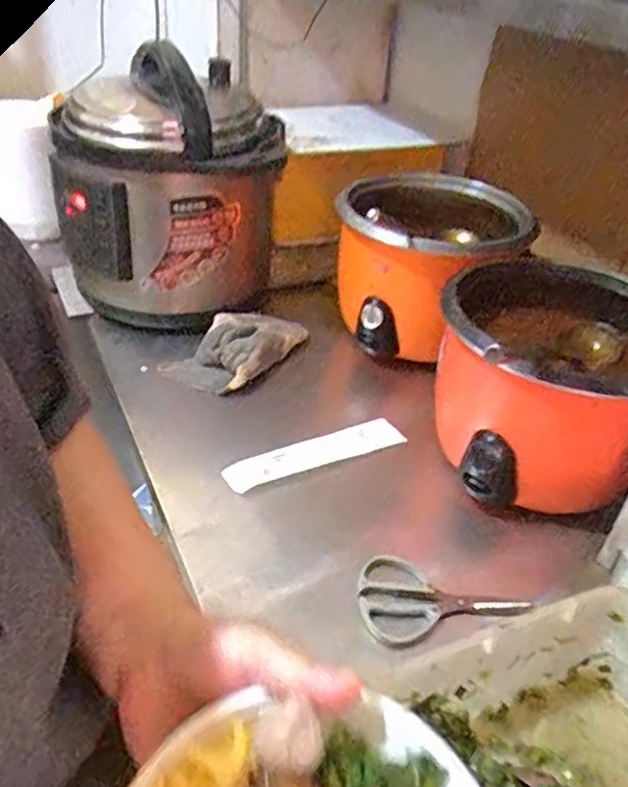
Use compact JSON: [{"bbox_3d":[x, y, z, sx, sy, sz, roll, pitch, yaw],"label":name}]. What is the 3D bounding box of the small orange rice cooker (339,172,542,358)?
[{"bbox_3d":[0.166,-0.189,0.956,0.266,0.192,0.255,16,36,17],"label":"small orange rice cooker"}]

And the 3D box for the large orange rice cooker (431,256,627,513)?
[{"bbox_3d":[0.264,-0.012,0.757,0.254,0.189,0.247,20,38,22],"label":"large orange rice cooker"}]

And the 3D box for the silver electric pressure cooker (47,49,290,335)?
[{"bbox_3d":[-0.206,-0.327,1.016,0.265,0.314,0.333,7,35,5],"label":"silver electric pressure cooker"}]

